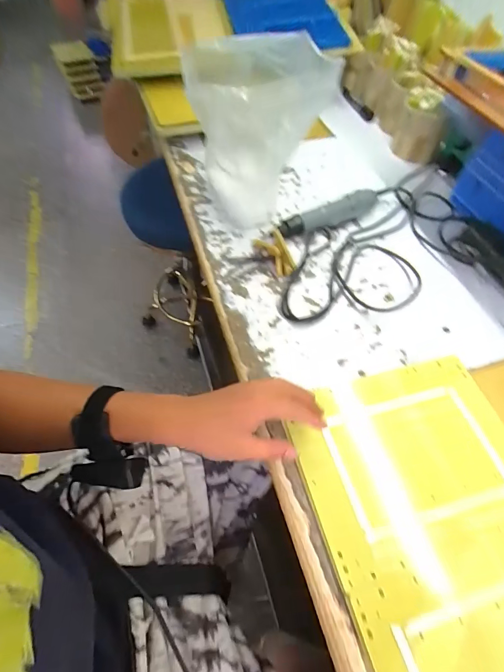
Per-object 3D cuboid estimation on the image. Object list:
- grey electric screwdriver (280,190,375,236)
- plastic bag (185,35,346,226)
[{"bbox_3d":[0.133,-0.204,0.601,0.191,0.033,0.030,-22,60,-16],"label":"grey electric screwdriver"},{"bbox_3d":[0.005,-0.333,0.561,0.154,0.235,0.205,-16,59,-13],"label":"plastic bag"}]

